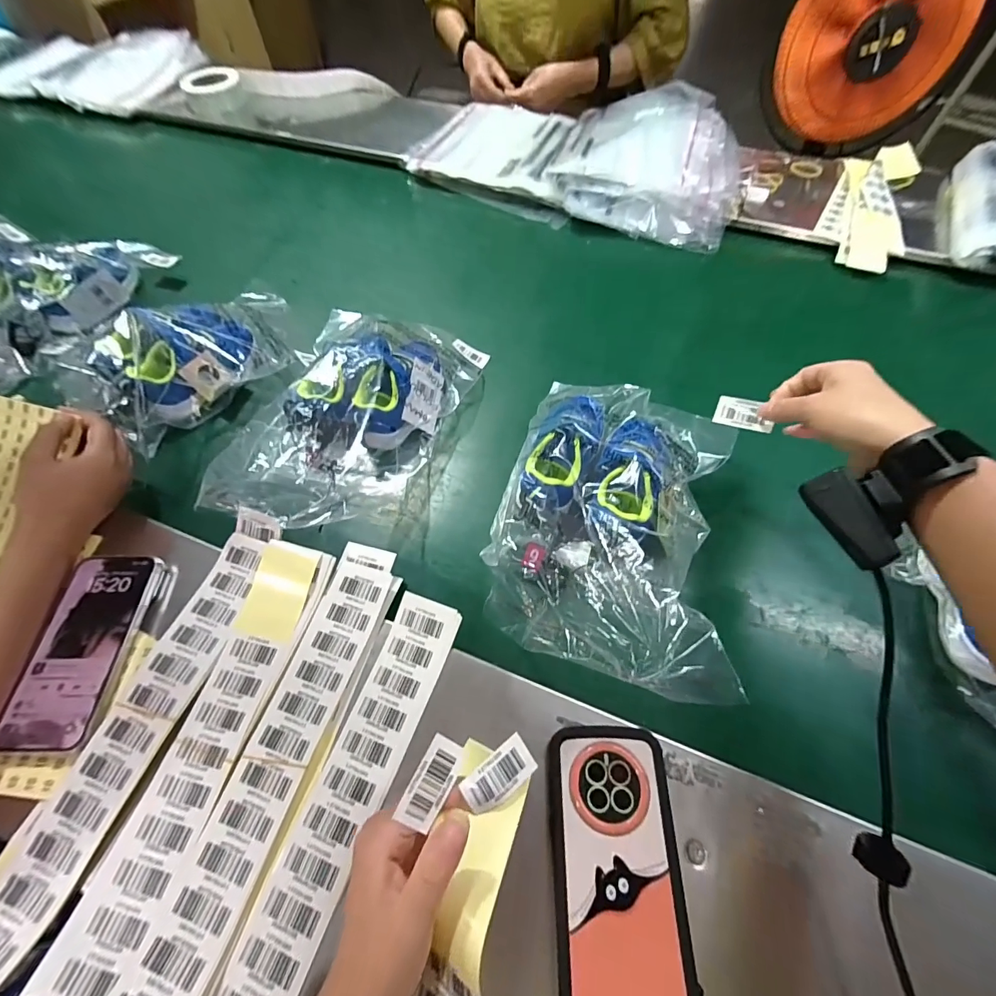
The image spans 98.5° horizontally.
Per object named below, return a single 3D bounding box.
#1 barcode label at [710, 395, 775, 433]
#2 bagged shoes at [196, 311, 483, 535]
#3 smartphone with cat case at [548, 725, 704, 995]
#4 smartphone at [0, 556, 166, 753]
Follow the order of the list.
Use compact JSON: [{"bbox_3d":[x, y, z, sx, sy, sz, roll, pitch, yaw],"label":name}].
[{"bbox_3d":[0.235,-0.081,0.409,0.051,0.004,0.028,21,93,32],"label":"barcode label"},{"bbox_3d":[-0.160,-0.099,0.482,0.215,0.083,0.337,11,55,8],"label":"bagged shoes"},{"bbox_3d":[0.079,0.248,0.287,0.083,0.021,0.162,0,65,0],"label":"smartphone with cat case"},{"bbox_3d":[-0.348,0.124,0.365,0.070,0.013,0.156,0,61,1],"label":"smartphone"}]

